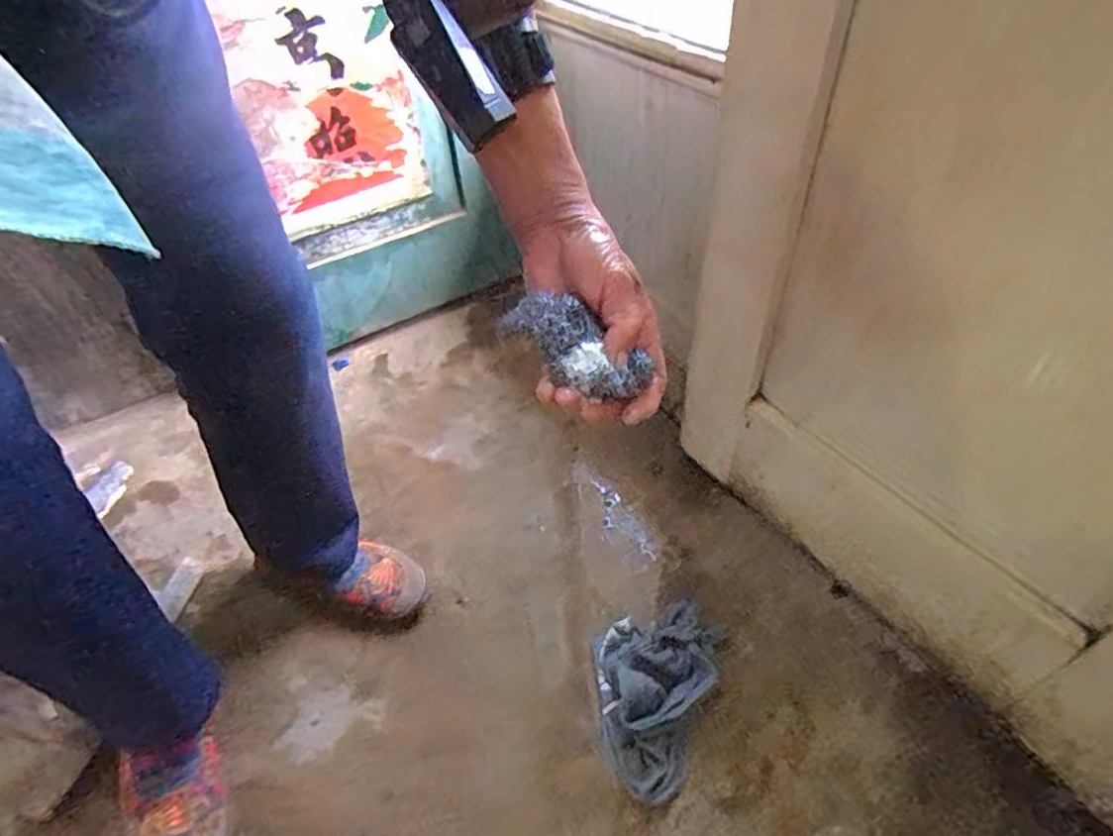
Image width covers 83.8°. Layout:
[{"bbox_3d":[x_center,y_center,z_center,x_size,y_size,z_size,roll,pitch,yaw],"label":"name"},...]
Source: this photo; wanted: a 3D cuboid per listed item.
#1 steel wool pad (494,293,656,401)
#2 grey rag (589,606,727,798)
[{"bbox_3d":[0.009,-0.041,0.350,0.084,0.022,0.044,36,55,3],"label":"steel wool pad"},{"bbox_3d":[0.095,0.276,0.655,0.124,0.033,0.200,19,51,19],"label":"grey rag"}]

